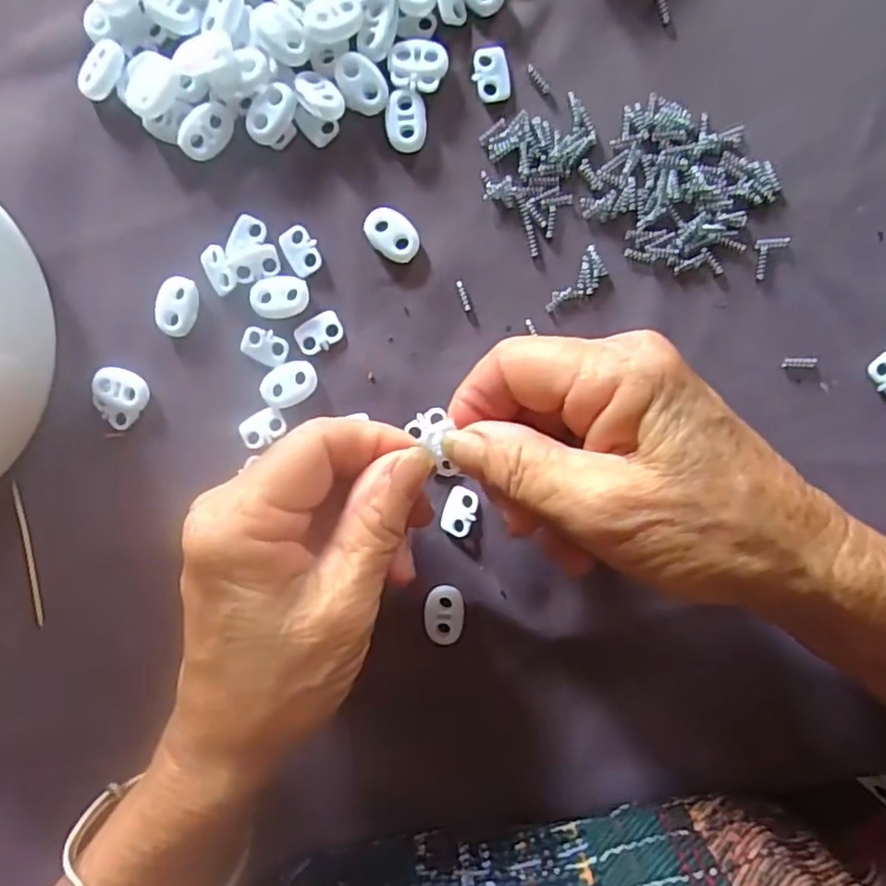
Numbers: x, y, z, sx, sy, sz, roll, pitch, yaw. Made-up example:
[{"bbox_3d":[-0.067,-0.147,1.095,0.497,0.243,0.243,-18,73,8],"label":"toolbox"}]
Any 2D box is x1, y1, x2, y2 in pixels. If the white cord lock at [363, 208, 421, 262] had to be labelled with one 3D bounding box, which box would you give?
[{"bbox_3d":[-0.019,-0.080,0.241,0.022,0.005,0.016,36,94,-1],"label":"white cord lock"}]

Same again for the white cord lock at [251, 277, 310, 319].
[{"bbox_3d":[-0.063,-0.056,0.244,0.021,0.004,0.016,1,94,2],"label":"white cord lock"}]

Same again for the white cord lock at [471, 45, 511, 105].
[{"bbox_3d":[0.018,-0.138,0.235,0.013,0.004,0.019,-7,94,3],"label":"white cord lock"}]

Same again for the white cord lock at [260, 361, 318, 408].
[{"bbox_3d":[-0.060,-0.023,0.247,0.022,0.004,0.015,-32,92,4],"label":"white cord lock"}]

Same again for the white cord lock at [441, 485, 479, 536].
[{"bbox_3d":[0.006,0.027,0.246,0.013,0.006,0.019,10,94,1],"label":"white cord lock"}]

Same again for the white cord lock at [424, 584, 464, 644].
[{"bbox_3d":[0.001,0.067,0.249,0.015,0.007,0.022,1,94,2],"label":"white cord lock"}]

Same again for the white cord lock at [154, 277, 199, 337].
[{"bbox_3d":[-0.103,-0.053,0.247,0.015,0.005,0.022,15,94,1],"label":"white cord lock"}]

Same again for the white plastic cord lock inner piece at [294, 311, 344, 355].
[{"bbox_3d":[-0.048,-0.043,0.245,0.018,0.004,0.013,-28,93,4],"label":"white plastic cord lock inner piece"}]

